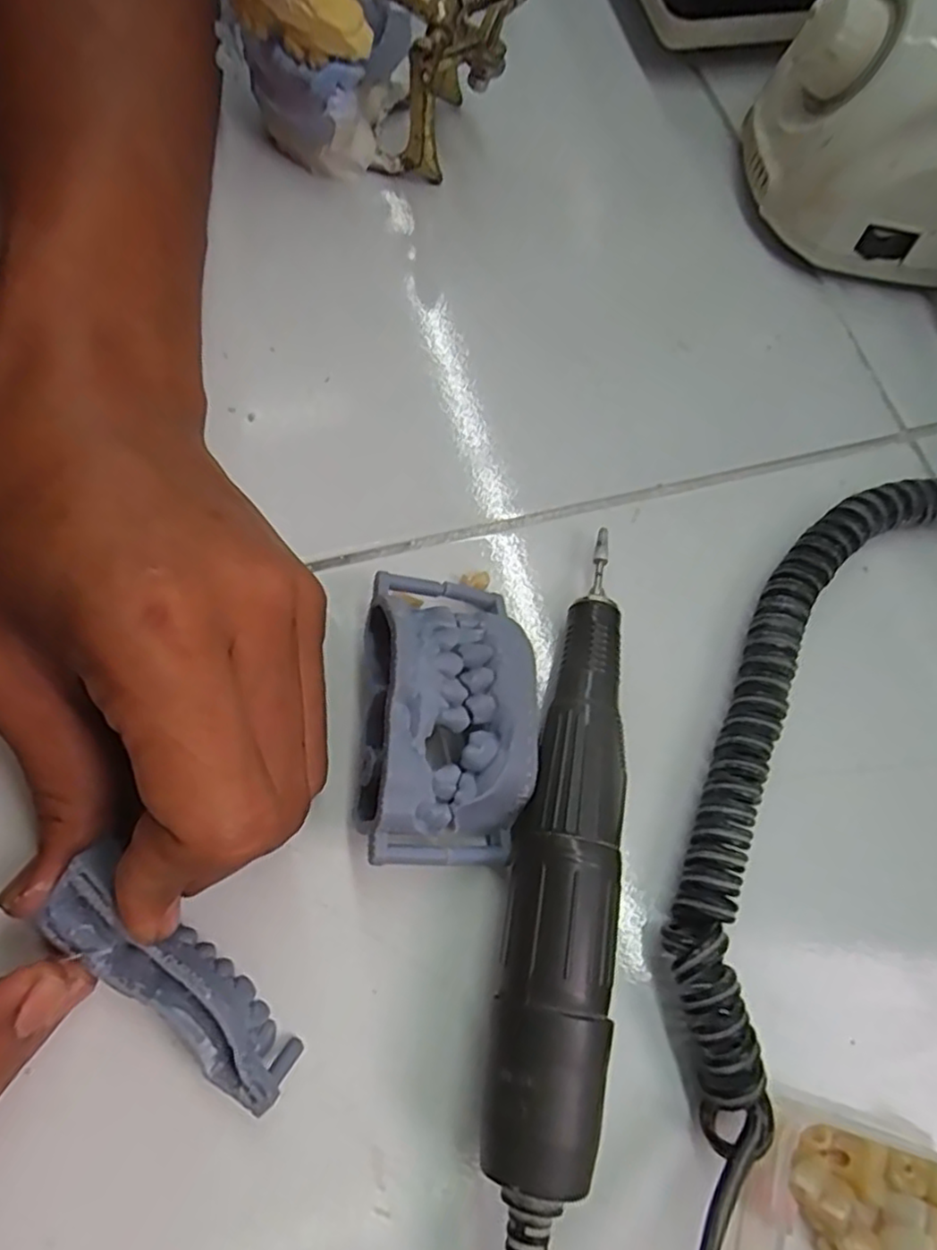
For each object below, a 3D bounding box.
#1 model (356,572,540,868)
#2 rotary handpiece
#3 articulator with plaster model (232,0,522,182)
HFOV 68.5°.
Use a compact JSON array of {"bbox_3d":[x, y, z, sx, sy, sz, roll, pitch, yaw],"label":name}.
[{"bbox_3d":[-0.004,0.025,0.194,0.046,0.031,0.080,1,69,-1],"label":"model"},{"bbox_3d":[0.026,0.051,0.186,0.026,0.030,0.159,7,69,1],"label":"rotary handpiece"},{"bbox_3d":[-0.032,-0.210,0.248,0.095,0.078,0.057,-10,70,-6],"label":"articulator with plaster model"}]

